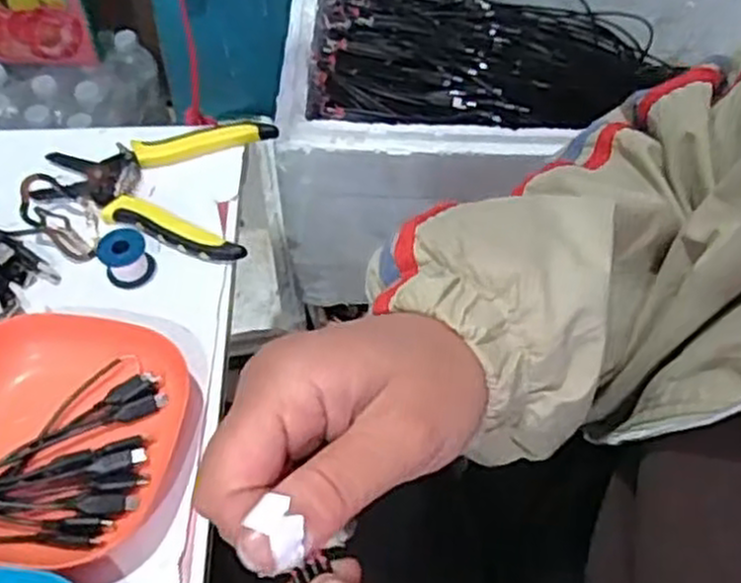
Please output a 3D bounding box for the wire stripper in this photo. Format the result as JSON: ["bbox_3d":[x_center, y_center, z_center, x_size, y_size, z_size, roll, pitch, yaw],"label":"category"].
[{"bbox_3d":[-0.151,-0.075,0.541,0.152,0.017,0.117,6,55,3],"label":"wire stripper"}]

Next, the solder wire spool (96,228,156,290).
[{"bbox_3d":[-0.155,-0.021,0.497,0.029,0.026,0.027,0,55,-1],"label":"solder wire spool"}]

